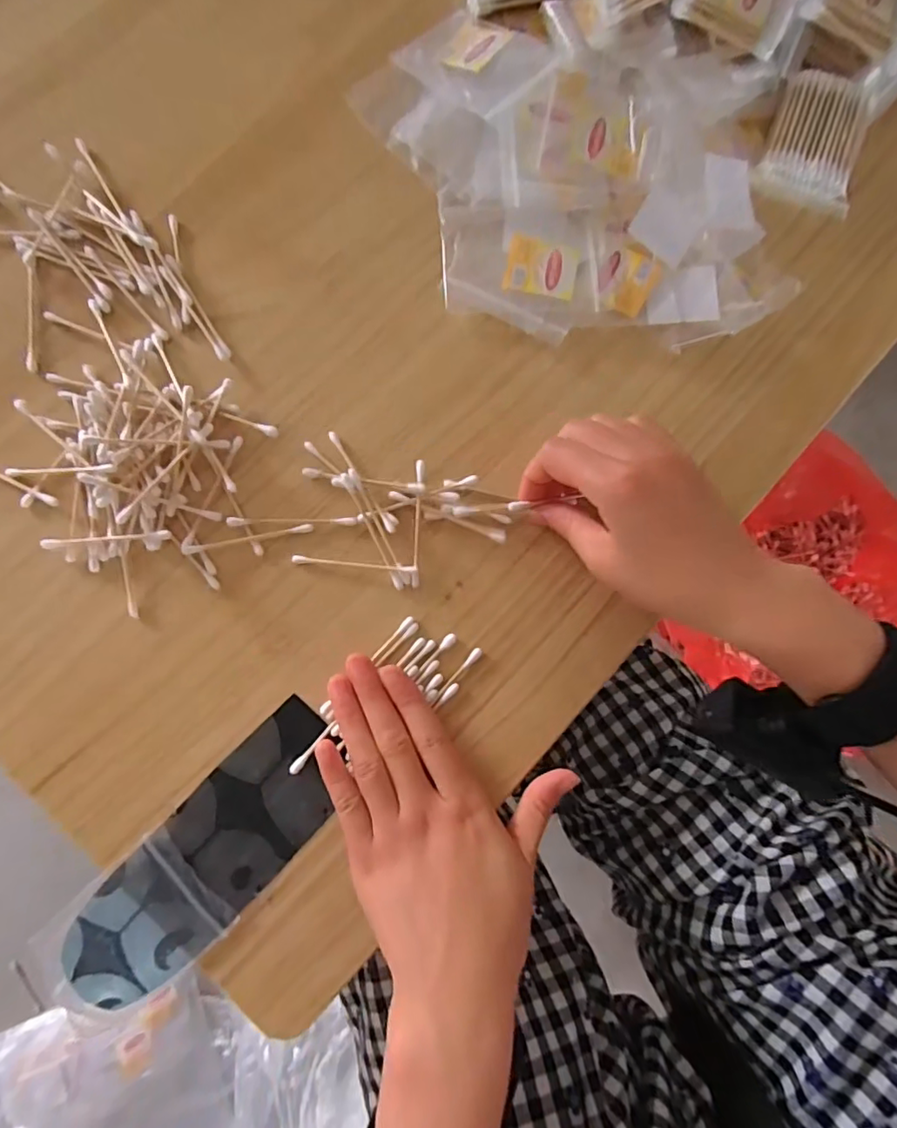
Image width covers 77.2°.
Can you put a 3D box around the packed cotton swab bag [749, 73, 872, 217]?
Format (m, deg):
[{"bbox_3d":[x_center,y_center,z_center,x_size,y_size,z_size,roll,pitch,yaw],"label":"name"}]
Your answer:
[{"bbox_3d":[0.238,-0.273,0.366,0.057,0.017,0.091,19,81,-1],"label":"packed cotton swab bag"}]

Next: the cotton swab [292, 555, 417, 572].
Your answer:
[{"bbox_3d":[-0.052,0.000,0.310,0.067,0.004,0.004,5,82,-4],"label":"cotton swab"}]

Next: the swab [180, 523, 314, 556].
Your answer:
[{"bbox_3d":[-0.108,-0.014,0.304,0.067,0.005,0.004,-12,83,-6],"label":"swab"}]

